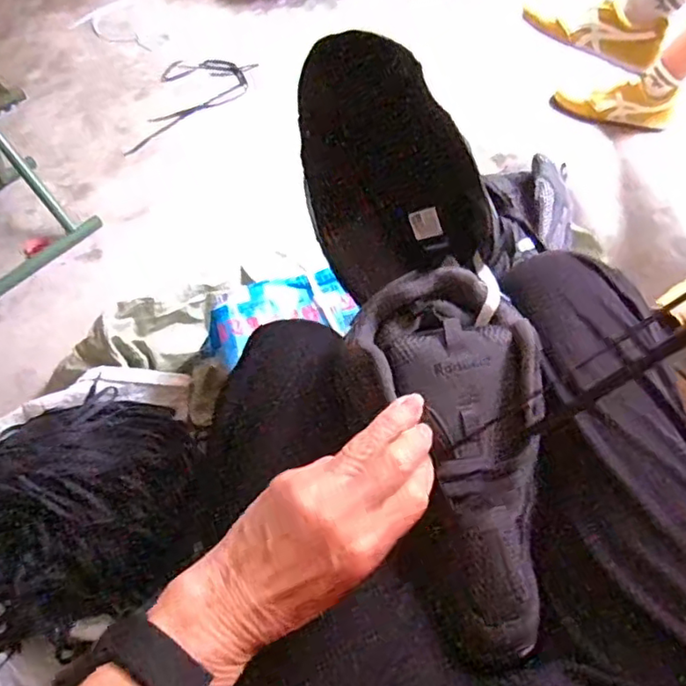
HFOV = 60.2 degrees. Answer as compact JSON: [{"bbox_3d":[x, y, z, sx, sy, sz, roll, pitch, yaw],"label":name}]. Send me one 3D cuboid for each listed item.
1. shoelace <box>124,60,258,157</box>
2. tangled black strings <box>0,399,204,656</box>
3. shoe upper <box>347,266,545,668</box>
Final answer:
[{"bbox_3d":[-0.324,-0.523,1.293,0.210,0.019,0.312,8,62,8],"label":"shoelace"},{"bbox_3d":[-0.392,0.226,0.756,0.418,0.096,0.297,-13,58,-4],"label":"tangled black strings"},{"bbox_3d":[0.081,0.071,0.379,0.109,0.045,0.241,-8,80,-2],"label":"shoe upper"}]

